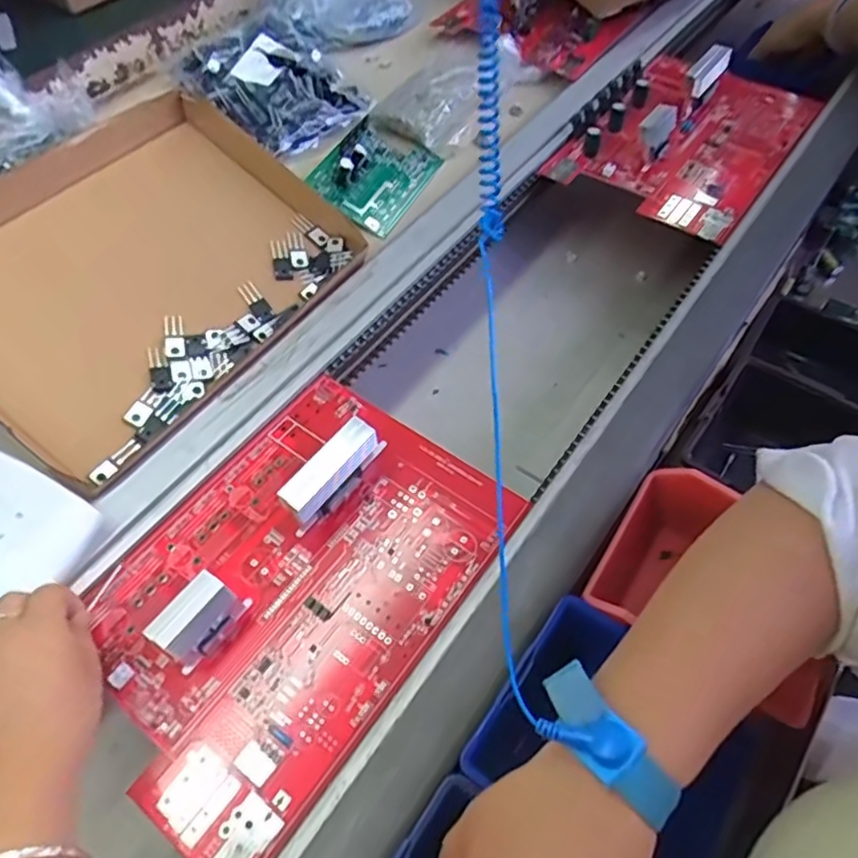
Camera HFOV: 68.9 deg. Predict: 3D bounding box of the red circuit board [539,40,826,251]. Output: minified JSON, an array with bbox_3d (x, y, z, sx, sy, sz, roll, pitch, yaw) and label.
[{"bbox_3d":[0.262,-0.310,0.627,0.196,0.064,0.252,33,64,25],"label":"red circuit board"}]

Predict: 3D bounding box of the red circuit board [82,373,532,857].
[{"bbox_3d":[-0.091,0.088,0.394,0.197,0.049,0.280,32,63,21],"label":"red circuit board"}]

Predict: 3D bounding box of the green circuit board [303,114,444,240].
[{"bbox_3d":[-0.053,-0.260,0.623,0.095,0.028,0.124,33,64,-3],"label":"green circuit board"}]

